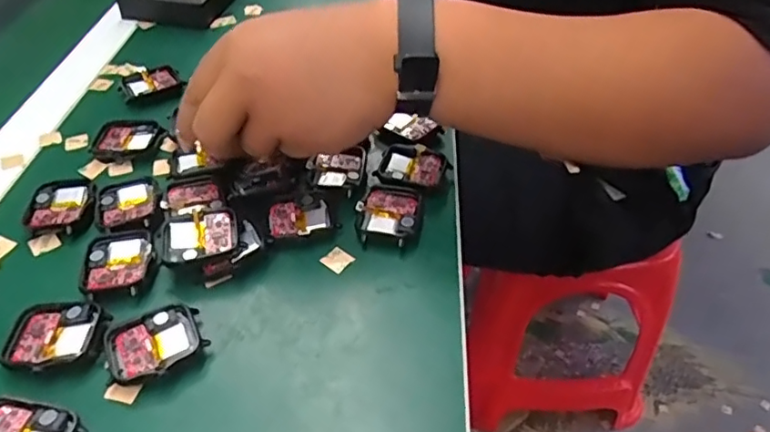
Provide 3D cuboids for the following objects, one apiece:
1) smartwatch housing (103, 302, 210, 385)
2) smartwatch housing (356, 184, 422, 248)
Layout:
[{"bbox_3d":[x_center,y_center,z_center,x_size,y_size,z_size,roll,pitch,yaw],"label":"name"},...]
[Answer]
[{"bbox_3d":[-0.115,0.065,0.288,0.046,0.010,0.040,-20,48,-17],"label":"smartwatch housing"},{"bbox_3d":[0.002,-0.001,0.353,0.035,0.011,0.046,8,46,9],"label":"smartwatch housing"}]

